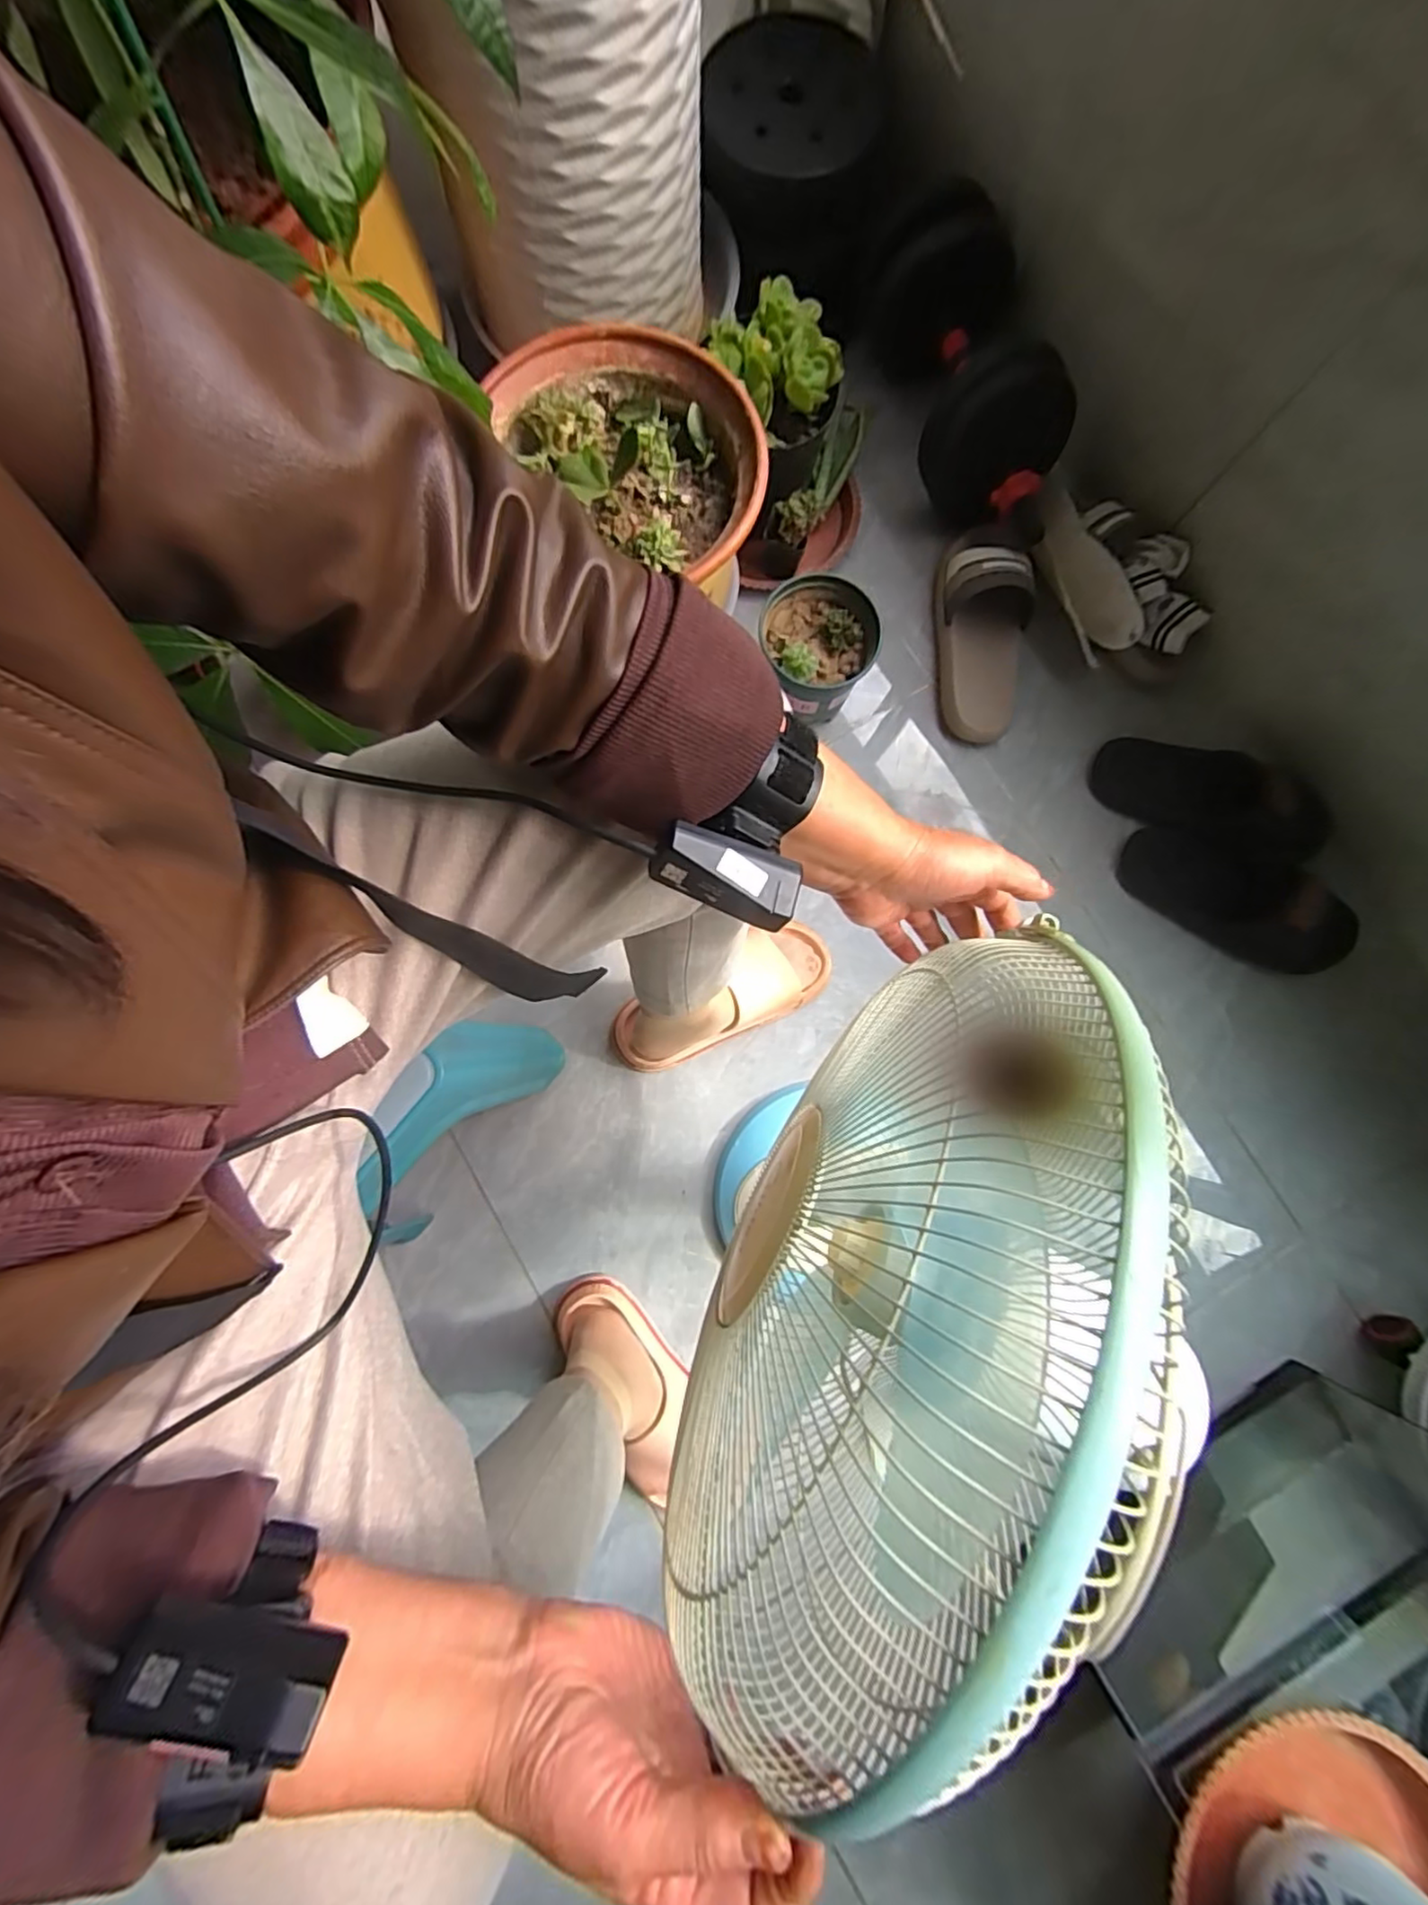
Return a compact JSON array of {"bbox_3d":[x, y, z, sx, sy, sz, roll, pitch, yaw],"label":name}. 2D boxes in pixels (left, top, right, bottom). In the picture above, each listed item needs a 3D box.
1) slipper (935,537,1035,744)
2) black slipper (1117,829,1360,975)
[{"bbox_3d":[0.335,-0.397,0.812,0.106,0.066,0.254,4,79,0],"label":"slipper"},{"bbox_3d":[0.641,-0.065,0.782,0.276,0.066,0.115,24,80,4],"label":"black slipper"}]

